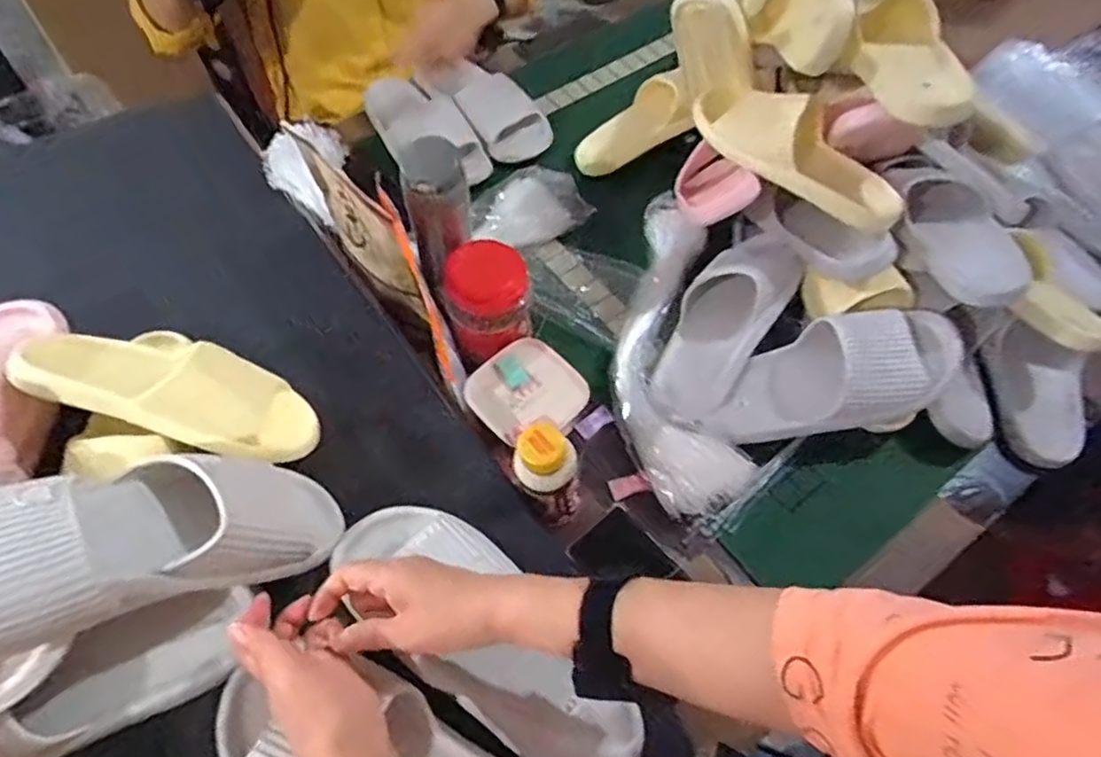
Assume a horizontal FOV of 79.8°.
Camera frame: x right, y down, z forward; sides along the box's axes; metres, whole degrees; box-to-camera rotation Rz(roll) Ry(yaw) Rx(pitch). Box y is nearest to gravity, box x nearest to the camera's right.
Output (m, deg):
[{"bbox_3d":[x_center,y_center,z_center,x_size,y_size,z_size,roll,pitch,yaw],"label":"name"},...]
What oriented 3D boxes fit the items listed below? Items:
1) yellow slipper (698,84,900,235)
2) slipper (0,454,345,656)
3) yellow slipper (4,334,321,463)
[{"bbox_3d":[0.274,-0.254,0.739,0.101,0.068,0.254,-39,68,-22],"label":"yellow slipper"},{"bbox_3d":[-0.285,0.102,0.452,0.309,0.074,0.112,-5,51,-48],"label":"slipper"},{"bbox_3d":[-0.319,0.007,0.562,0.233,0.058,0.088,17,58,-13],"label":"yellow slipper"}]

